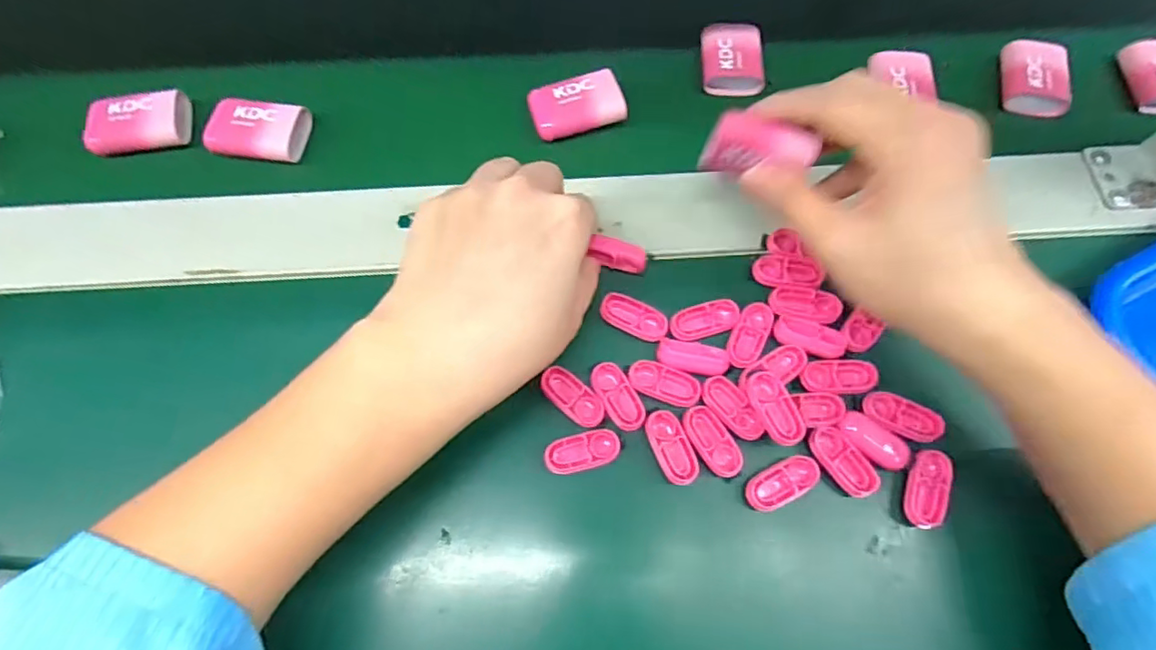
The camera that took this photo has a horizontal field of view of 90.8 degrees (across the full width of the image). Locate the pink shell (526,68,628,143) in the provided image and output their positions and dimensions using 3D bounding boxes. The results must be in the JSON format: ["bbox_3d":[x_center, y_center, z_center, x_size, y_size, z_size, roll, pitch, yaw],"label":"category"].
[{"bbox_3d":[-0.001,-0.127,0.328,0.052,0.011,0.032,-15,70,-5],"label":"pink shell"}]

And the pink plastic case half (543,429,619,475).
[{"bbox_3d":[0.002,0.057,0.259,0.034,0.004,0.015,-19,71,-7],"label":"pink plastic case half"}]

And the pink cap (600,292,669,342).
[{"bbox_3d":[0.028,-0.003,0.280,0.034,0.005,0.016,23,71,9],"label":"pink cap"}]

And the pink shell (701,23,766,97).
[{"bbox_3d":[0.093,-0.161,0.344,0.036,0.012,0.049,0,70,0],"label":"pink shell"}]

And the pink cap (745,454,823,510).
[{"bbox_3d":[0.091,0.070,0.254,0.035,0.004,0.015,-28,72,-10],"label":"pink cap"}]

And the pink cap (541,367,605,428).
[{"bbox_3d":[-0.002,0.033,0.265,0.033,0.004,0.016,38,74,13],"label":"pink cap"}]

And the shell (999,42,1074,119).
[{"bbox_3d":[0.271,-0.148,0.340,0.034,0.016,0.045,7,70,3],"label":"shell"}]

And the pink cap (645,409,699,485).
[{"bbox_3d":[0.043,0.055,0.259,0.017,0.004,0.034,-23,71,-8],"label":"pink cap"}]

